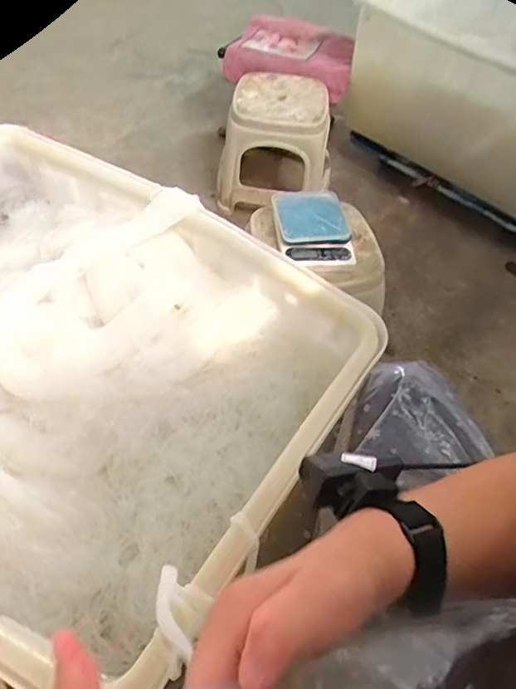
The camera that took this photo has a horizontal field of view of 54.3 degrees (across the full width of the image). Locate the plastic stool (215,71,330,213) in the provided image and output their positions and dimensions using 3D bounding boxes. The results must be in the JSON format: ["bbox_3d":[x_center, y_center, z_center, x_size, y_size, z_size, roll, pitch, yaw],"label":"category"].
[{"bbox_3d":[0.053,-0.498,1.309,0.279,0.267,0.248,15,55,6],"label":"plastic stool"}]

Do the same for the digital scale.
[{"bbox_3d":[0.104,-0.216,0.938,0.131,0.033,0.179,-7,56,-10],"label":"digital scale"}]

